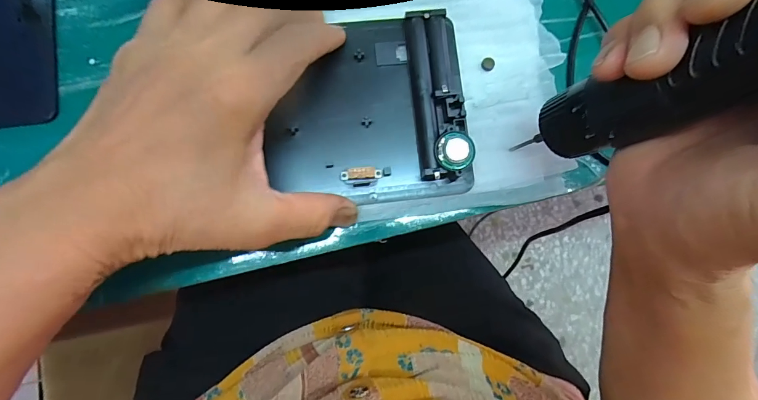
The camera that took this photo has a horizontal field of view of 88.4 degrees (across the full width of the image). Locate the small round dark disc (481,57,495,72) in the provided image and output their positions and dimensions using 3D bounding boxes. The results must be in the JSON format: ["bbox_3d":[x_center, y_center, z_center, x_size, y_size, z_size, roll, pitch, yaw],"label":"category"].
[{"bbox_3d":[0.069,-0.085,0.244,0.008,0.004,0.008,0,82,-2],"label":"small round dark disc"}]

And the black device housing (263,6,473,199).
[{"bbox_3d":[-0.007,-0.054,0.230,0.116,0.021,0.108,-6,82,-3],"label":"black device housing"}]

